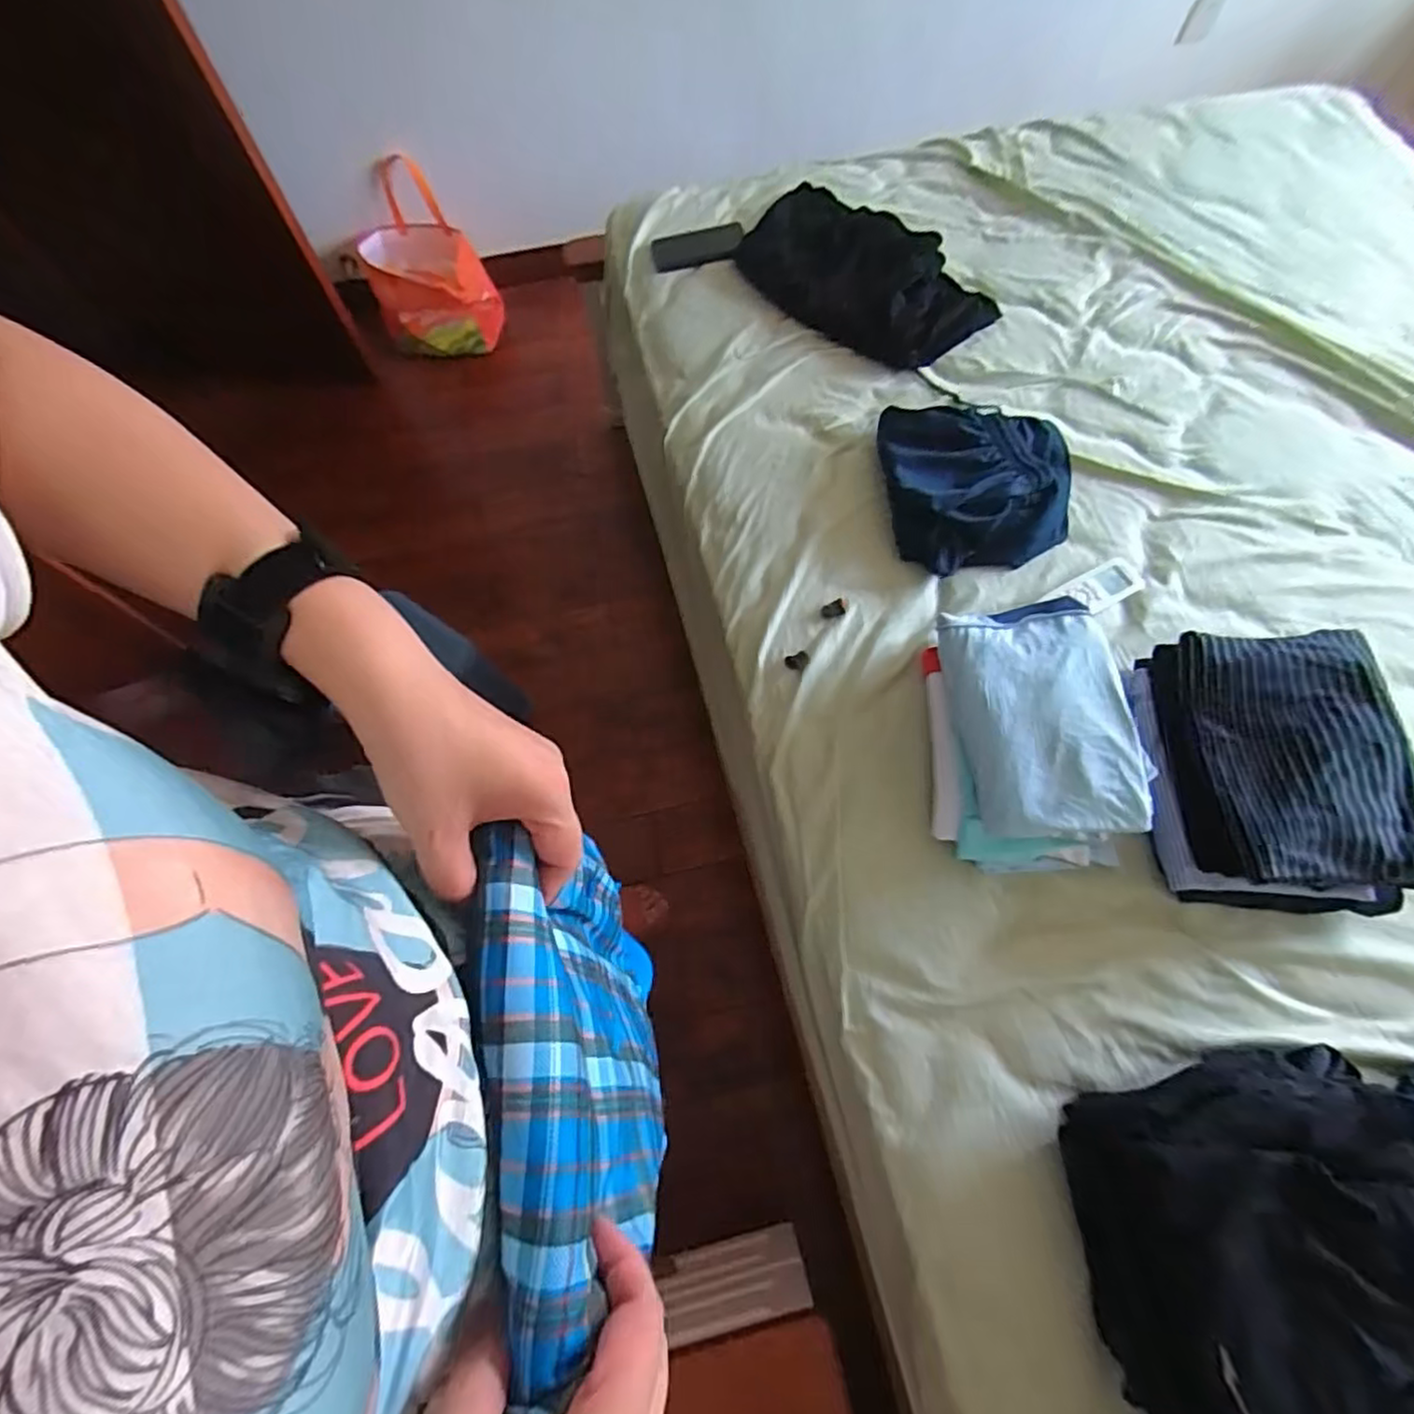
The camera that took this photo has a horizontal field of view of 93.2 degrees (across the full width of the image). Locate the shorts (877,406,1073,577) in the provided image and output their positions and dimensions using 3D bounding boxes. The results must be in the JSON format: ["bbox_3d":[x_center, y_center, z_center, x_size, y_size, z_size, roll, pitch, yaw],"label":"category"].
[{"bbox_3d":[0.363,-0.296,0.878,0.247,0.050,0.236,-5,70,-1],"label":"shorts"}]

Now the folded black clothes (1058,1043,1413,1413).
[{"bbox_3d":[0.460,0.445,0.545,0.268,0.110,0.280,-5,68,2],"label":"folded black clothes"}]

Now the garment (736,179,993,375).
[{"bbox_3d":[0.236,-0.673,1.044,0.393,0.063,0.241,37,75,13],"label":"garment"}]

